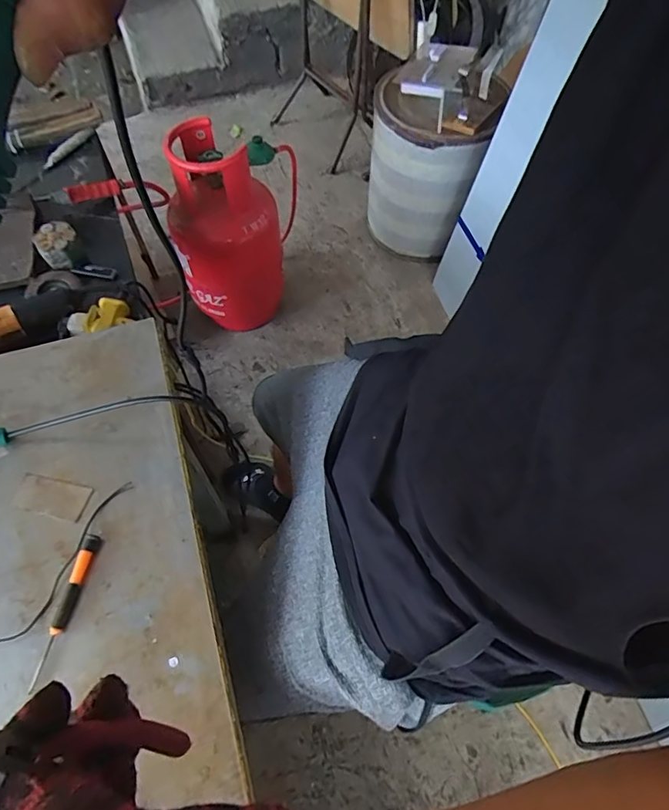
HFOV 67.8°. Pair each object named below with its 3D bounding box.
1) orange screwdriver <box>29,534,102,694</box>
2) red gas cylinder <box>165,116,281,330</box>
[{"bbox_3d":[-0.266,0.197,0.488,0.015,0.014,0.142,11,62,3],"label":"orange screwdriver"},{"bbox_3d":[-0.295,-0.471,1.390,0.278,0.529,0.244,-7,62,-6],"label":"red gas cylinder"}]

